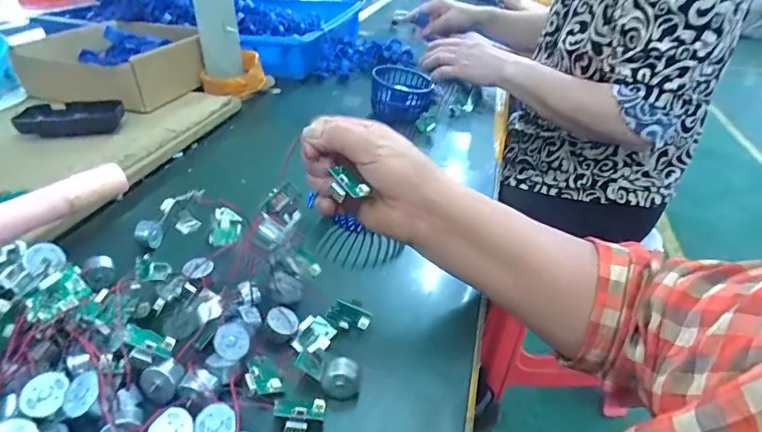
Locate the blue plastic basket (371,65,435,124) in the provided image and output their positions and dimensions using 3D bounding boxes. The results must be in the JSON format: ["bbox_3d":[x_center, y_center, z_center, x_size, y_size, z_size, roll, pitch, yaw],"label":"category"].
[{"bbox_3d":[0.030,-0.179,0.673,0.084,0.062,0.097,4,35,3],"label":"blue plastic basket"}]

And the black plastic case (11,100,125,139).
[{"bbox_3d":[-0.365,-0.117,0.539,0.105,0.024,0.052,-9,36,-15],"label":"black plastic case"}]

